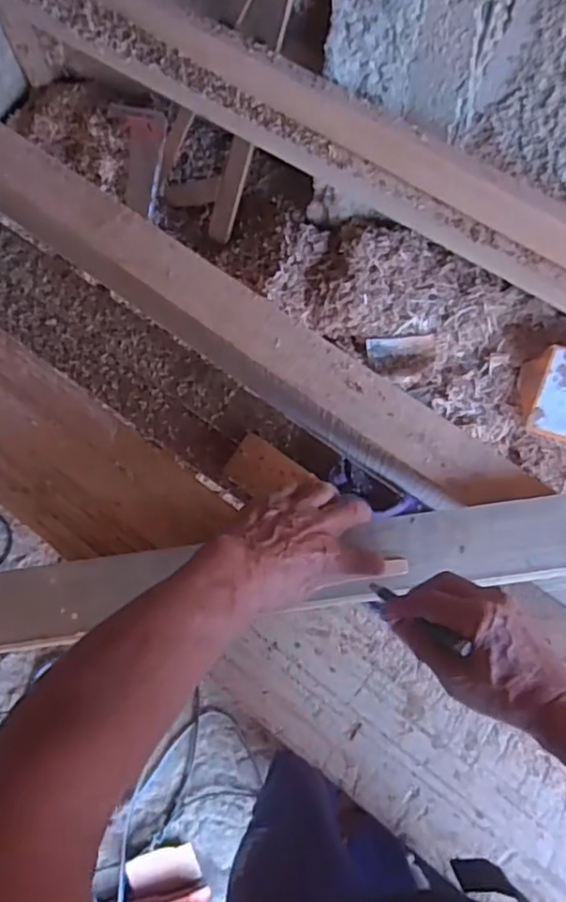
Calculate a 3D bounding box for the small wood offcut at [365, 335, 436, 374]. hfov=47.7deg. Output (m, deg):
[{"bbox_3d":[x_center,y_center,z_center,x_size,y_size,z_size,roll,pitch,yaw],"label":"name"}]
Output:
[{"bbox_3d":[0.190,-0.155,1.034,0.106,0.040,0.050,1,74,2],"label":"small wood offcut"}]

